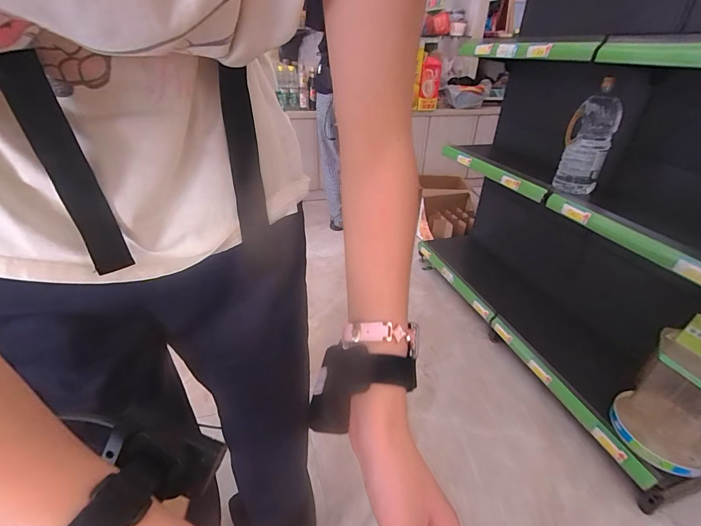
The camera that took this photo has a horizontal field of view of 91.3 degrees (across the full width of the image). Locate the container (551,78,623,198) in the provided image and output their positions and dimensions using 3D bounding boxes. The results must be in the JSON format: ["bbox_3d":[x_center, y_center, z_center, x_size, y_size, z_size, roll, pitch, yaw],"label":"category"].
[{"bbox_3d":[0.678,-0.352,0.975,0.122,0.287,0.102,21,37,27],"label":"container"}]

